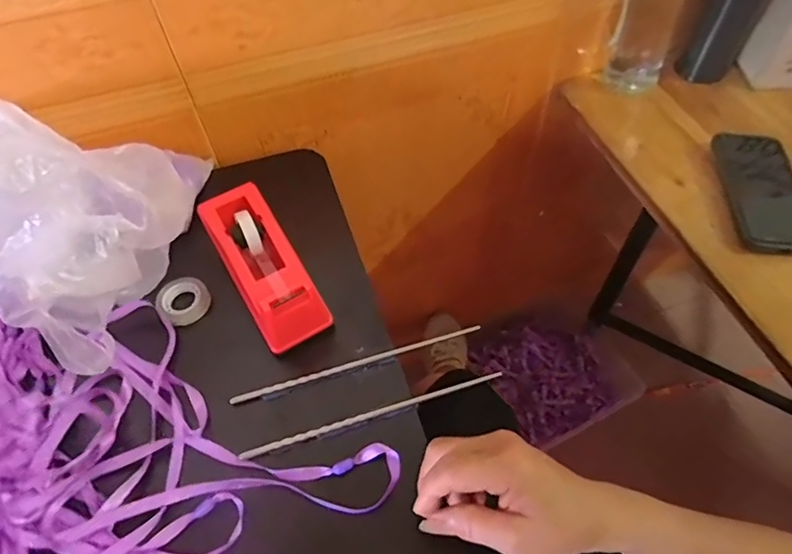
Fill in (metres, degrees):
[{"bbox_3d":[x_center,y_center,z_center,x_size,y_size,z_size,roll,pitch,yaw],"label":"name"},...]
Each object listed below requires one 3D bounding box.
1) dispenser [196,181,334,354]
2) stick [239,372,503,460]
[{"bbox_3d":[-0.120,-0.011,0.478,0.062,0.071,0.156,-29,59,-16],"label":"dispenser"},{"bbox_3d":[-0.016,0.111,0.424,0.220,0.005,0.008,-16,56,-7],"label":"stick"}]

